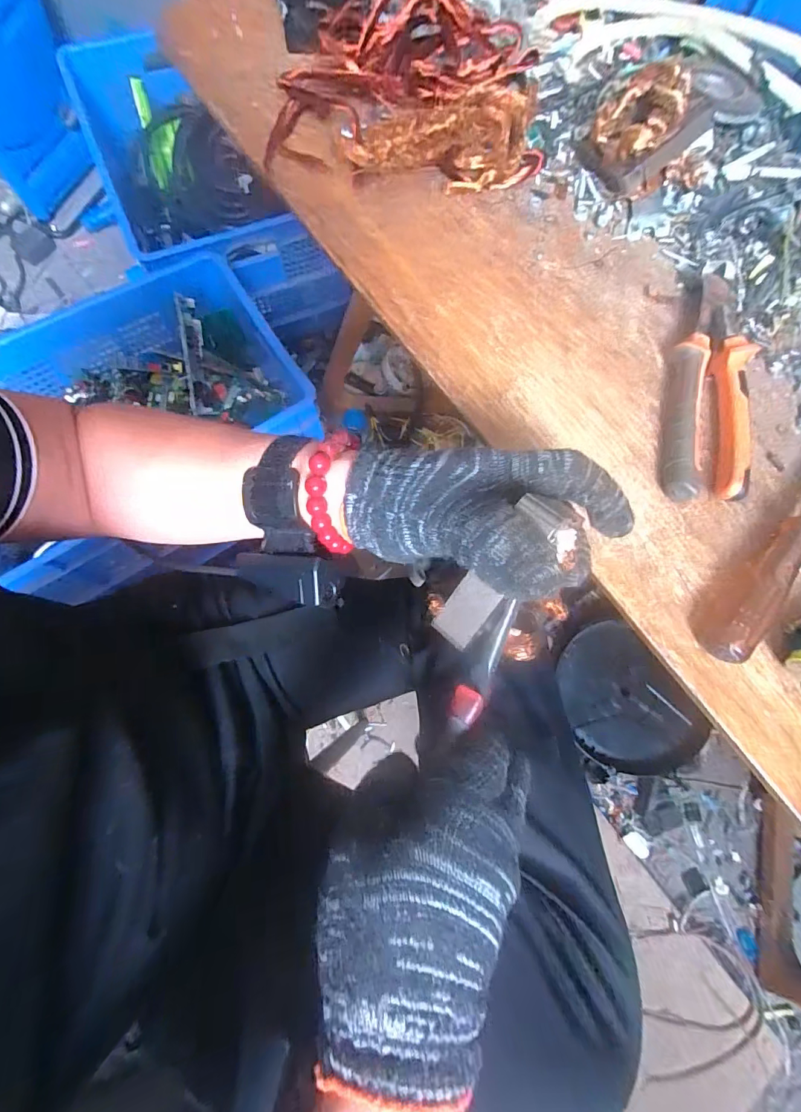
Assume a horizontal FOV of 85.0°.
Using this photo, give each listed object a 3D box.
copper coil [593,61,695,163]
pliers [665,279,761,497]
[{"bbox_3d":[0.196,-0.357,0.358,0.068,0.027,0.068,17,89,37],"label":"copper coil"},{"bbox_3d":[0.236,-0.131,0.336,0.054,0.025,0.188,12,75,0],"label":"pliers"}]

